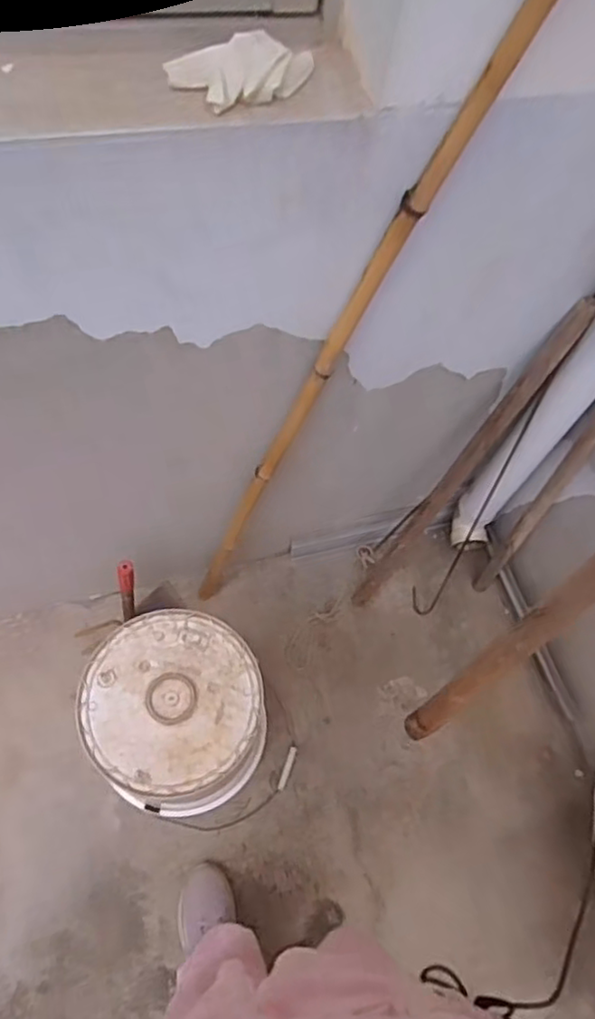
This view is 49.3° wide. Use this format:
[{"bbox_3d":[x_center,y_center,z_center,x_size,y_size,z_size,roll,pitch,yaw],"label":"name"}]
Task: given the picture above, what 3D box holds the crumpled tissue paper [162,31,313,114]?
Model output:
[{"bbox_3d":[-0.045,-0.372,0.549,0.124,0.036,0.044,-12,64,-12],"label":"crumpled tissue paper"}]

